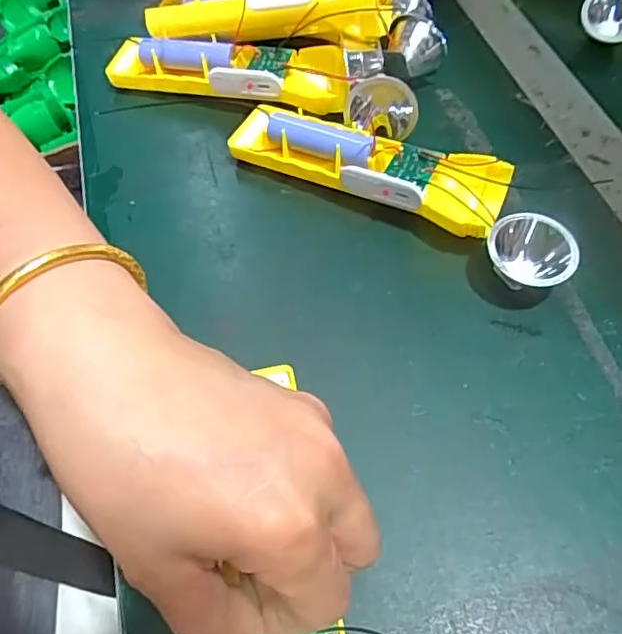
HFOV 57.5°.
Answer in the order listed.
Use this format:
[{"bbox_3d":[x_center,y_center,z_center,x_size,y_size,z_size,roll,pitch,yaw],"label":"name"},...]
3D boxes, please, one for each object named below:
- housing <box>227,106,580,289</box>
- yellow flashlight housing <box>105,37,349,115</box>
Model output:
[{"bbox_3d":[0.052,-0.079,0.330,0.203,0.034,0.056,27,63,18],"label":"housing"},{"bbox_3d":[-0.055,-0.167,0.386,0.162,0.032,0.046,10,59,9],"label":"yellow flashlight housing"}]

